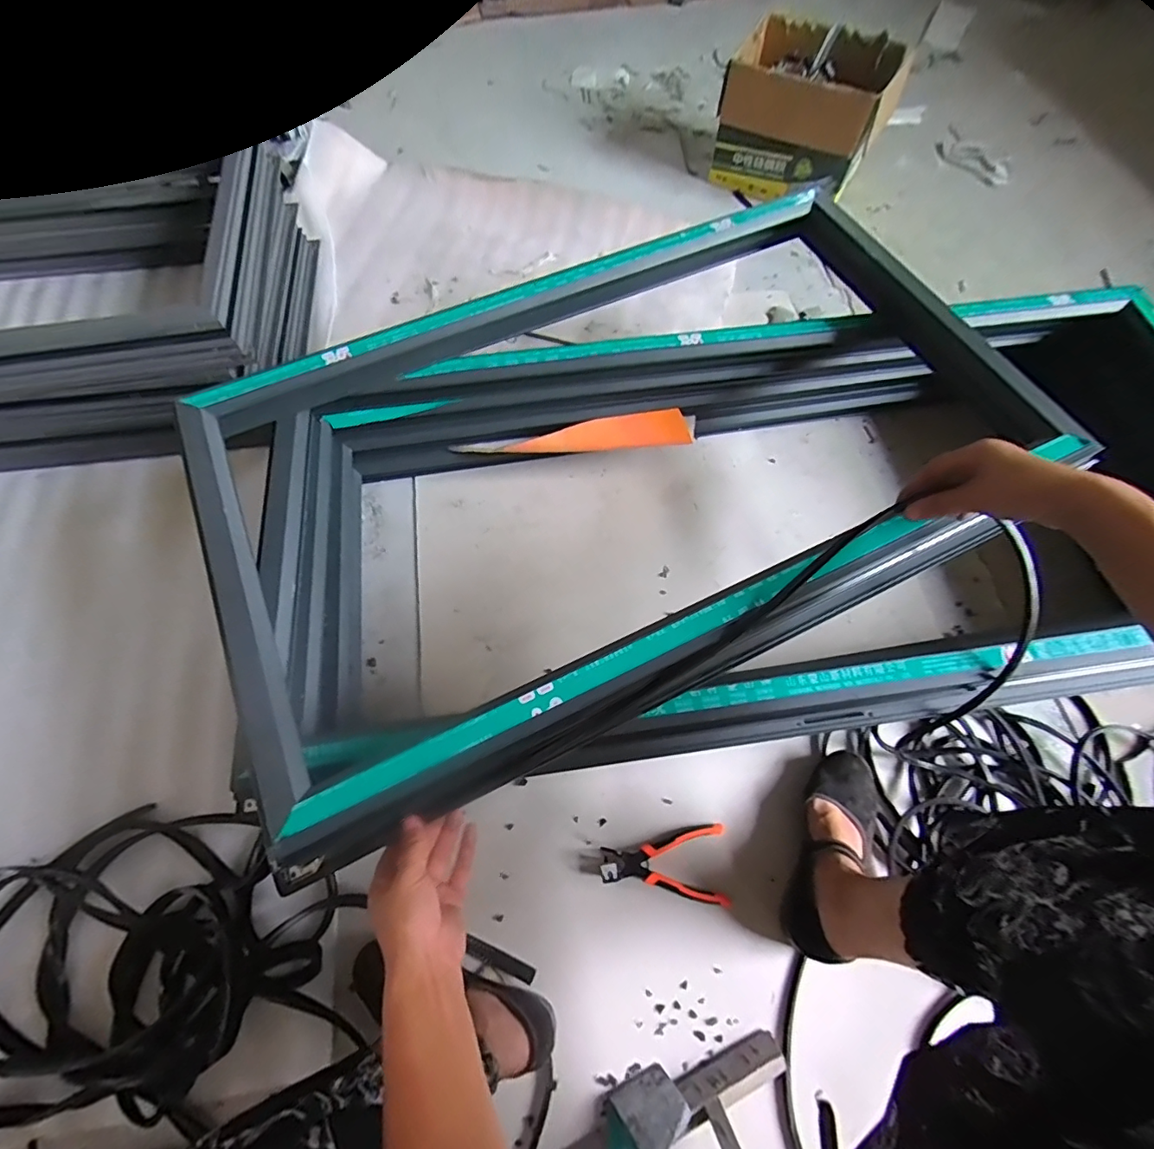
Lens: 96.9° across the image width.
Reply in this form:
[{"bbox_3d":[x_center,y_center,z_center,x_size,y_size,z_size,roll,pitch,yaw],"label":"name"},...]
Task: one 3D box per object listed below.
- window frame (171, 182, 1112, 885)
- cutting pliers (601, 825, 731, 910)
[{"bbox_3d":[0.045,-0.143,0.608,0.925,0.103,0.547,-25,69,-11],"label":"window frame"},{"bbox_3d":[0.116,0.383,0.681,0.167,0.021,0.092,2,67,0],"label":"cutting pliers"}]

